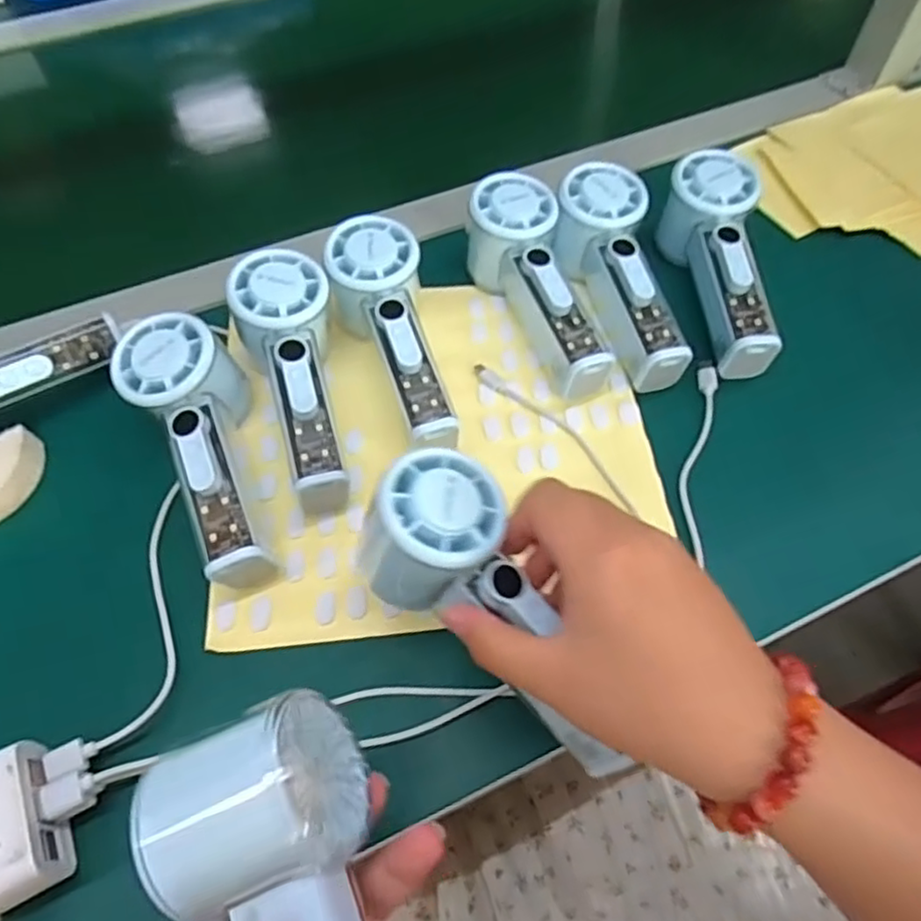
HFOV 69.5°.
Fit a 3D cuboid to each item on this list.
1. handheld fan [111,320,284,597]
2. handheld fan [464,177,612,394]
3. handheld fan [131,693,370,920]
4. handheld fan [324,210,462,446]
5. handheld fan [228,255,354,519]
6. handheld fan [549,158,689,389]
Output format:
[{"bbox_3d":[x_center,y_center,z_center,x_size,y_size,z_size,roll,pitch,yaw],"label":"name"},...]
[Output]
[{"bbox_3d":[-0.141,-0.005,0.370,0.061,0.056,0.157,-20,74,-11],"label":"handheld fan"},{"bbox_3d":[0.047,-0.109,0.425,0.056,0.061,0.152,-11,59,-6],"label":"handheld fan"},{"bbox_3d":[-0.046,0.154,0.202,0.057,0.051,0.147,-19,76,-11],"label":"handheld fan"},{"bbox_3d":[-0.039,-0.074,0.411,0.052,0.050,0.157,-18,73,-10],"label":"handheld fan"},{"bbox_3d":[-0.094,-0.045,0.392,0.056,0.052,0.160,-14,73,-8],"label":"handheld fan"},{"bbox_3d":[0.105,-0.120,0.438,0.057,0.048,0.160,-14,73,-8],"label":"handheld fan"}]

